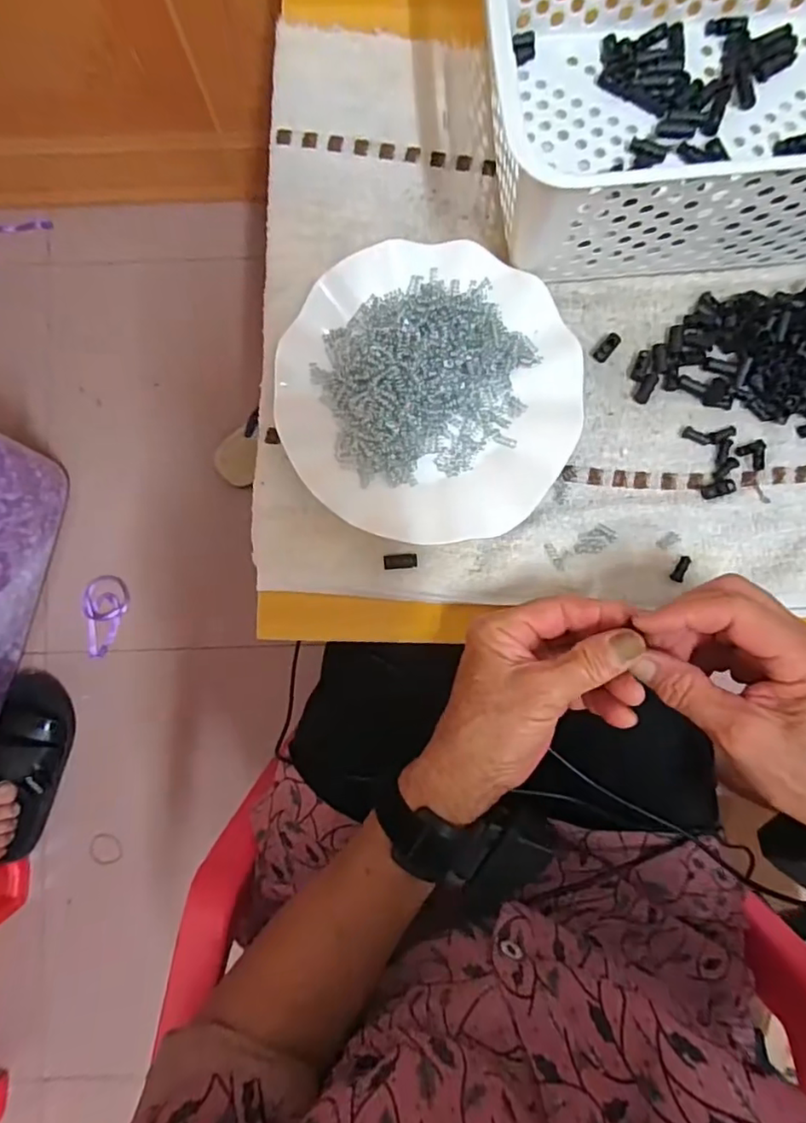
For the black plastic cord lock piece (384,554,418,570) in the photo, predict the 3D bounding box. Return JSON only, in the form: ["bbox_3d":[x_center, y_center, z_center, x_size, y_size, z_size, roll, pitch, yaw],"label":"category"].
[{"bbox_3d":[-0.001,0.000,0.367,0.021,0.004,0.009,-5,88,-2],"label":"black plastic cord lock piece"}]

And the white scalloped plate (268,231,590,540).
[{"bbox_3d":[0.016,-0.104,0.366,0.178,0.024,0.179,0,88,-2],"label":"white scalloped plate"}]

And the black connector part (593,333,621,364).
[{"bbox_3d":[0.133,-0.139,0.379,0.009,0.006,0.021,40,100,0],"label":"black connector part"}]

